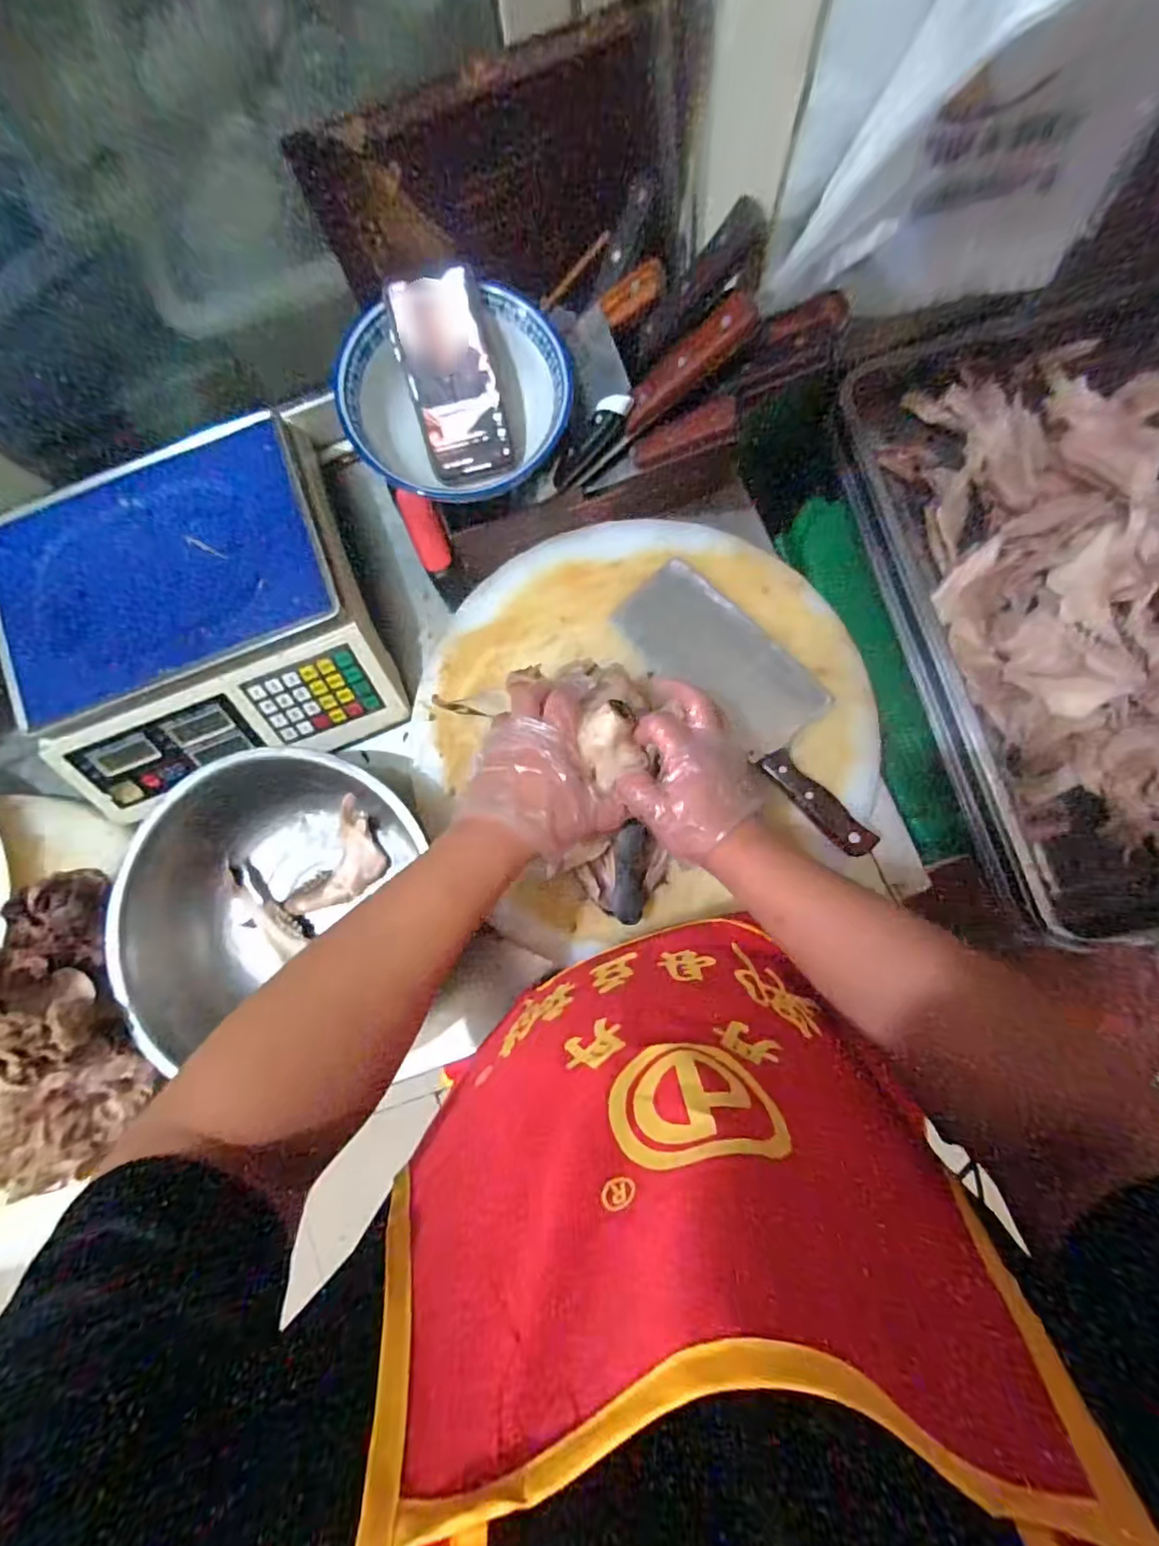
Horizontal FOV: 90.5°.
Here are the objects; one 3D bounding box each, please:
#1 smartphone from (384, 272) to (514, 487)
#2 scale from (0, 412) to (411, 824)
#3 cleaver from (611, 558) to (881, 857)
[{"bbox_3d":[-0.110,-0.340,0.501,0.073,0.008,0.156,-14,110,2],"label":"smartphone"},{"bbox_3d":[-0.375,-0.149,0.562,0.328,0.086,0.296,-21,83,1],"label":"scale"},{"bbox_3d":[0.173,-0.071,0.552,0.097,0.033,0.318,-44,83,-1],"label":"cleaver"}]

